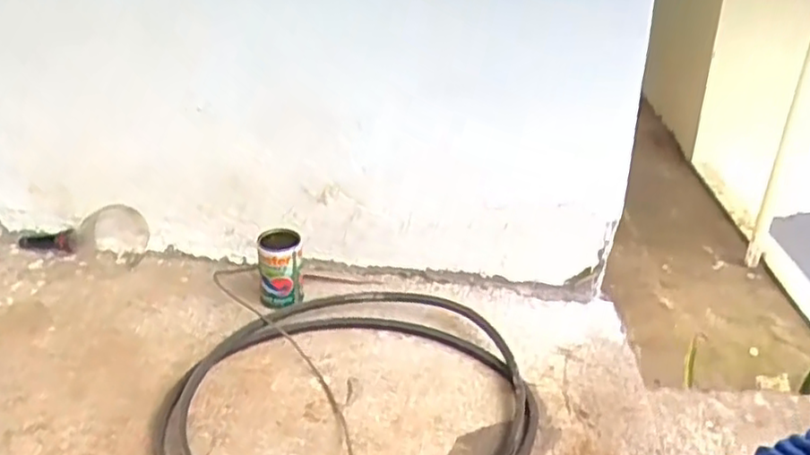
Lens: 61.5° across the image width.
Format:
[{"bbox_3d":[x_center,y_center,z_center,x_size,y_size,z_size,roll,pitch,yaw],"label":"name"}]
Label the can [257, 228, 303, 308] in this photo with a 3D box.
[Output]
[{"bbox_3d":[-0.149,0.050,0.822,0.051,0.079,0.051,-5,29,-6],"label":"can"}]

